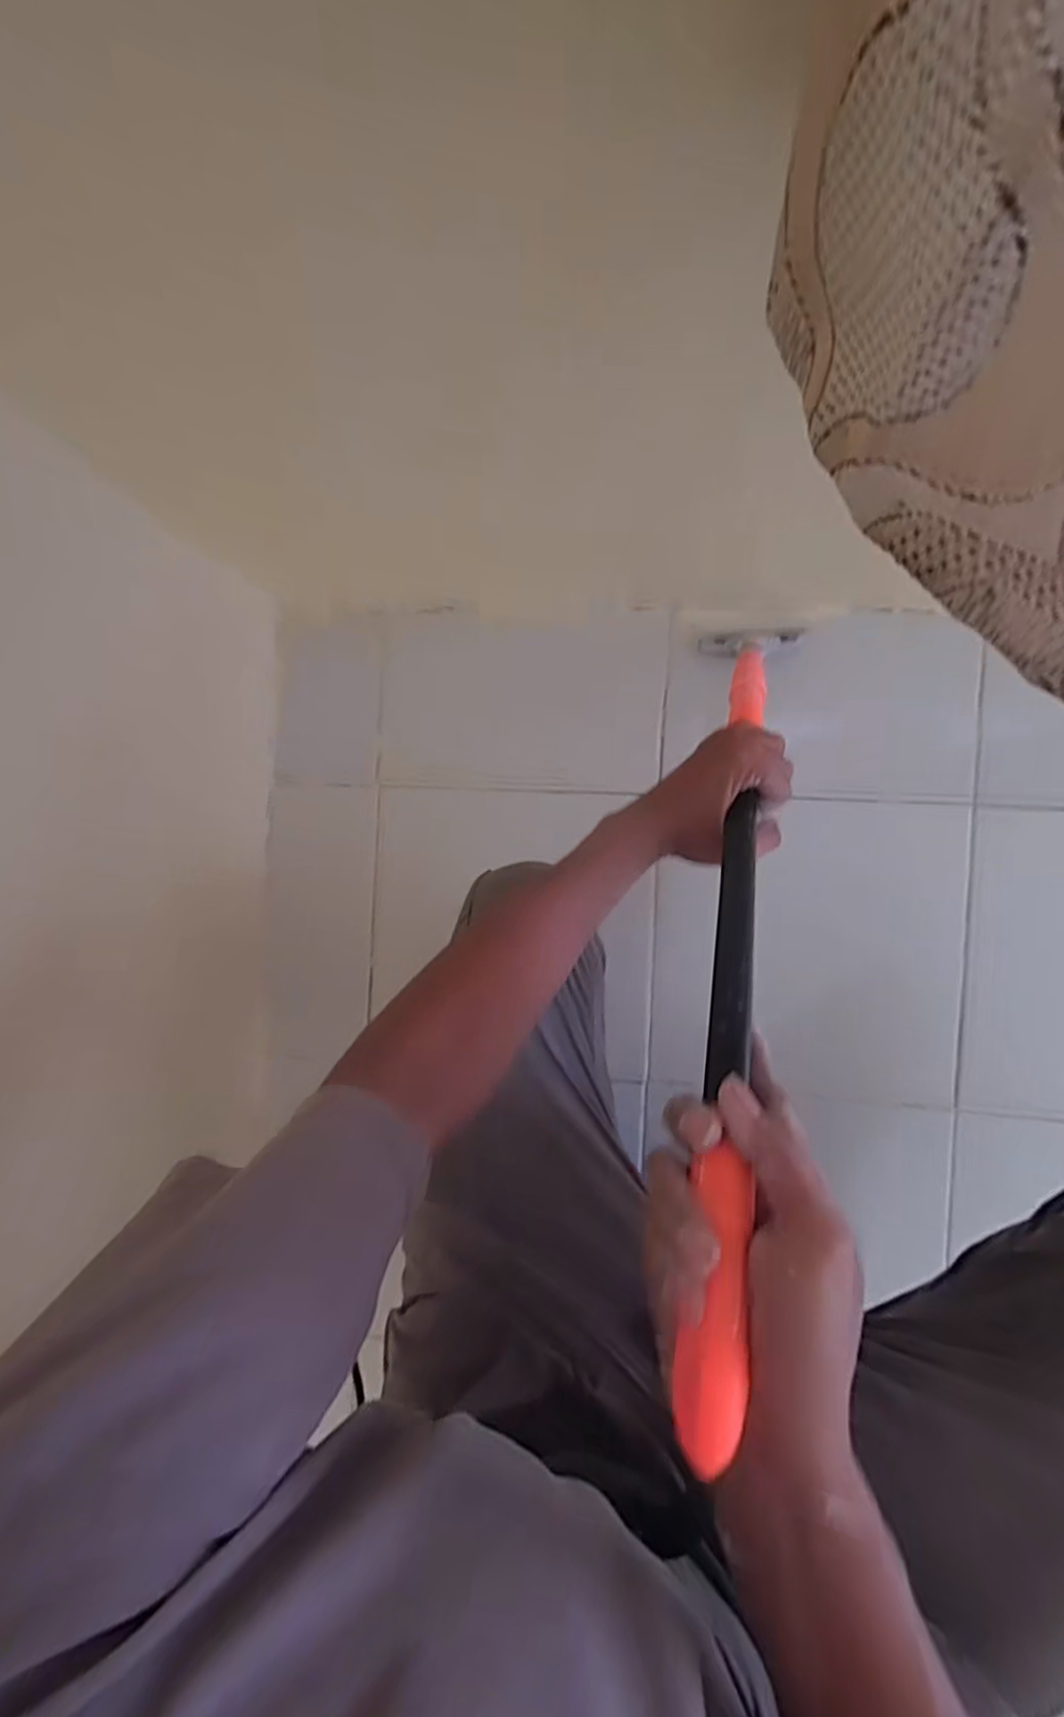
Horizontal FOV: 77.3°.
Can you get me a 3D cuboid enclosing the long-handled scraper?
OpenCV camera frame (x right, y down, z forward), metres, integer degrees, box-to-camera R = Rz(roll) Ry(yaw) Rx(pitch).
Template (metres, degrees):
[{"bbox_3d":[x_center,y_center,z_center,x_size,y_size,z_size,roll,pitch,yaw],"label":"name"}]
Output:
[{"bbox_3d":[0.140,-0.014,0.443,0.069,0.641,0.025,15,134,7],"label":"long-handled scraper"}]

